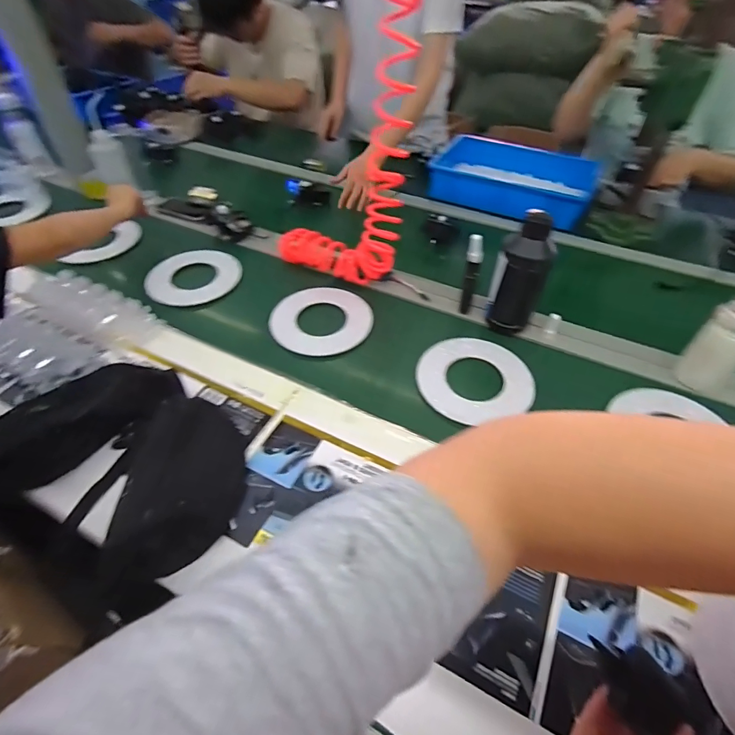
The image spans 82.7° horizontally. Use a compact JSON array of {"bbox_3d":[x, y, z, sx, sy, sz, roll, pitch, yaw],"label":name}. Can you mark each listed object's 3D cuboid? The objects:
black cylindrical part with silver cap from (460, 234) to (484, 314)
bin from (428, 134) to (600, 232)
[{"bbox_3d":[0.197,-0.175,0.799,0.026,0.161,0.031,3,48,2],"label":"black cylindrical part with silver cap"},{"bbox_3d":[0.391,-0.511,1.146,0.415,0.084,0.285,15,50,13],"label":"bin"}]

